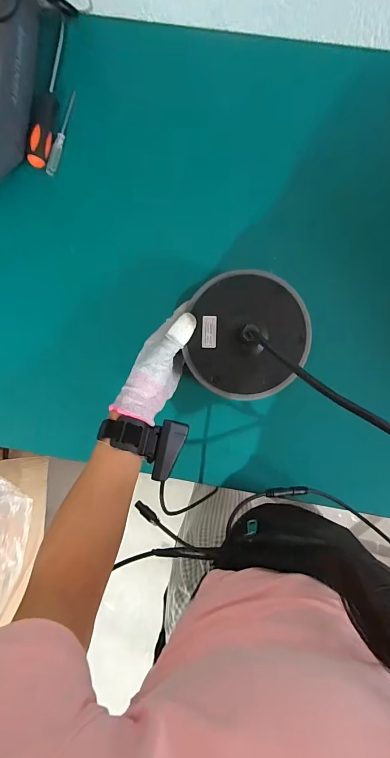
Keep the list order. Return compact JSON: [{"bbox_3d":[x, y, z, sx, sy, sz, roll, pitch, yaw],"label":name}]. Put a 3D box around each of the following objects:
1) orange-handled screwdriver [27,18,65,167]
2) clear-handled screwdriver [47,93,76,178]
[{"bbox_3d":[-0.198,-0.375,0.468,0.026,0.030,0.184,8,93,3],"label":"orange-handled screwdriver"},{"bbox_3d":[-0.182,-0.329,0.477,0.010,0.014,0.103,19,94,2],"label":"clear-handled screwdriver"}]

